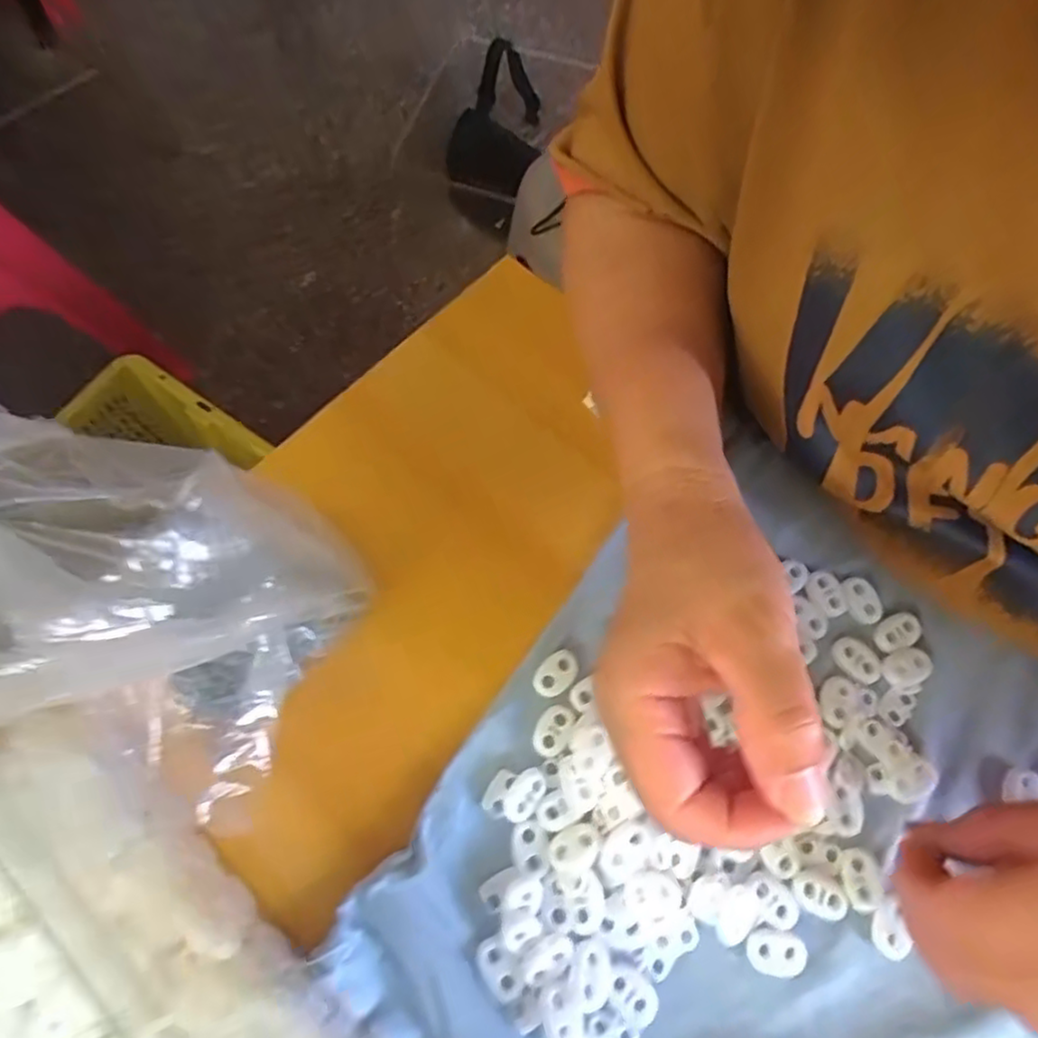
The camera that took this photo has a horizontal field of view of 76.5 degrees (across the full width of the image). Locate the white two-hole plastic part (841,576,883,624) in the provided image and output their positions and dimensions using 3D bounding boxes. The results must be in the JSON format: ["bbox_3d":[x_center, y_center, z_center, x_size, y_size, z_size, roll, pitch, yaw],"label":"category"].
[{"bbox_3d":[0.160,0.038,0.308,0.016,0.004,0.022,-15,70,-7],"label":"white two-hole plastic part"}]

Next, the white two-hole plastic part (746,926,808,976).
[{"bbox_3d":[0.100,0.169,0.257,0.022,0.004,0.015,11,69,3],"label":"white two-hole plastic part"}]

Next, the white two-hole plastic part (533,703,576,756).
[{"bbox_3d":[0.015,0.091,0.285,0.014,0.004,0.023,26,71,8],"label":"white two-hole plastic part"}]

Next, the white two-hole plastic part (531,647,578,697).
[{"bbox_3d":[0.016,0.069,0.293,0.015,0.004,0.022,39,73,13],"label":"white two-hole plastic part"}]

